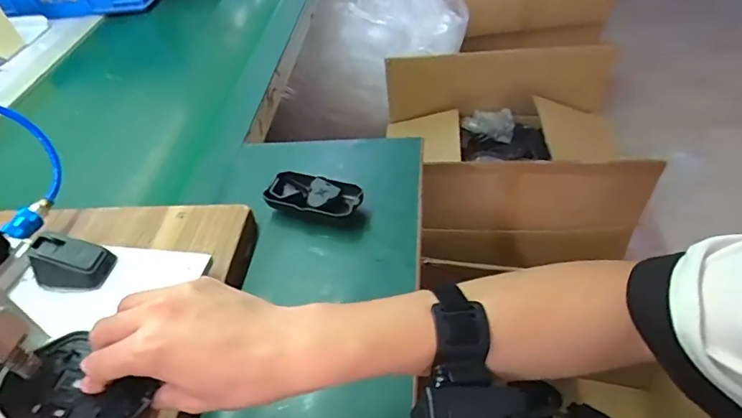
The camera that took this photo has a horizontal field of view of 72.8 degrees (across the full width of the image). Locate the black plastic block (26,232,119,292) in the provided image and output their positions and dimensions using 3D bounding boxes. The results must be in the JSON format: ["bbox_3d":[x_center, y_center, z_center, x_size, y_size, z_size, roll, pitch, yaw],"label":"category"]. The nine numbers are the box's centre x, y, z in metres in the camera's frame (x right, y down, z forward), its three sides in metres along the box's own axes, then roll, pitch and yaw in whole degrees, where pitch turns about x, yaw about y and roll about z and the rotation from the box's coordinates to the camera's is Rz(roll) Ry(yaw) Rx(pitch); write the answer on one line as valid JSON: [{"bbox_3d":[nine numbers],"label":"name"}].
[{"bbox_3d":[-0.282,0.049,0.471,0.066,0.039,0.044,-3,45,5],"label":"black plastic block"}]

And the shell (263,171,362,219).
[{"bbox_3d":[-0.065,-0.011,0.571,0.108,0.028,0.056,11,48,18],"label":"shell"}]

